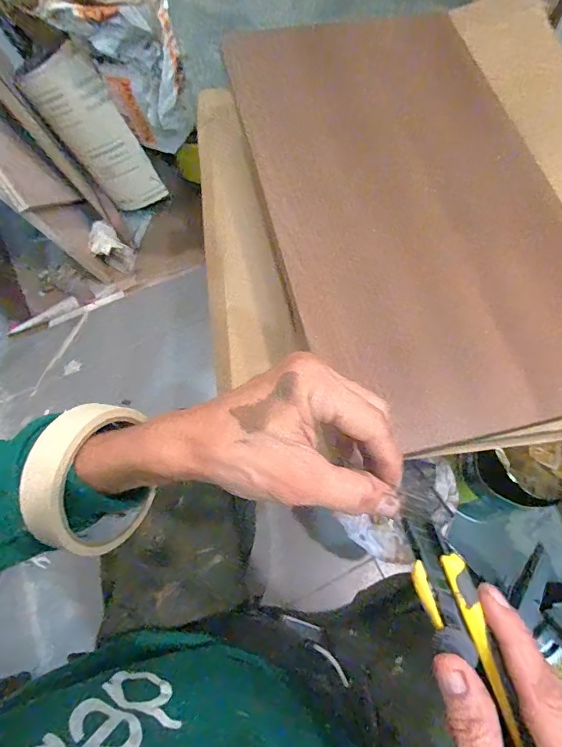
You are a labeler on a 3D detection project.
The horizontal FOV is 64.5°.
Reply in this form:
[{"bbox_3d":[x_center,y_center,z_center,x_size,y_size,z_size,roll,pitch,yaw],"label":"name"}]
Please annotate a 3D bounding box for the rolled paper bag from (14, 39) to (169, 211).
[{"bbox_3d":[-0.405,-0.522,0.995,0.157,0.333,0.102,20,65,43],"label":"rolled paper bag"}]

